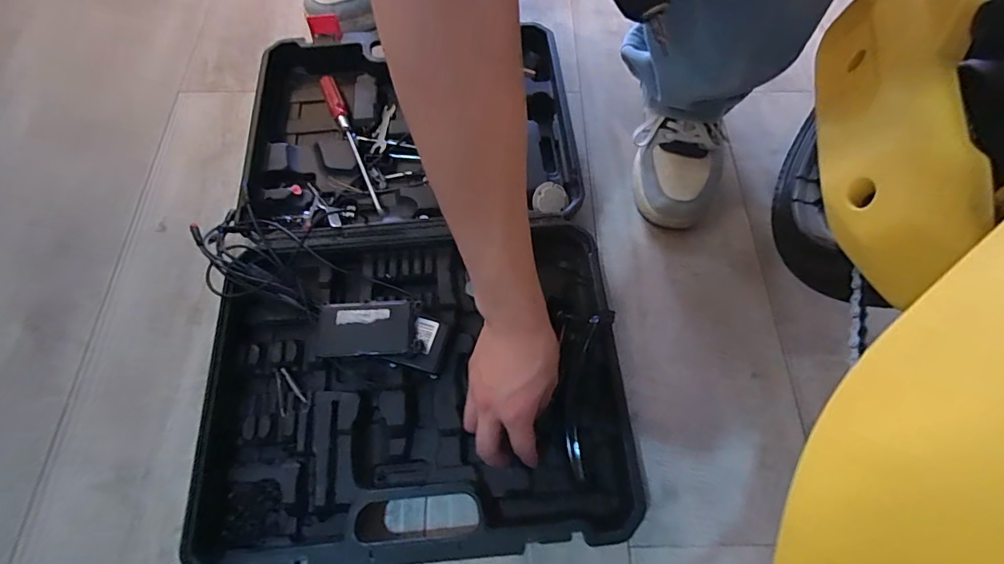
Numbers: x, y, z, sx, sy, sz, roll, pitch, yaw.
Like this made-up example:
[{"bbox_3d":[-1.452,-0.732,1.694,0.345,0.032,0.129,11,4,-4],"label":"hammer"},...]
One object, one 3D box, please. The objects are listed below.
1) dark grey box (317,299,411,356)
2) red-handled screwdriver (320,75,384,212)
[{"bbox_3d":[-0.142,0.052,0.482,0.096,0.037,0.057,0,67,1],"label":"dark grey box"},{"bbox_3d":[-0.199,-0.185,0.599,0.022,0.019,0.243,-22,68,-11],"label":"red-handled screwdriver"}]

